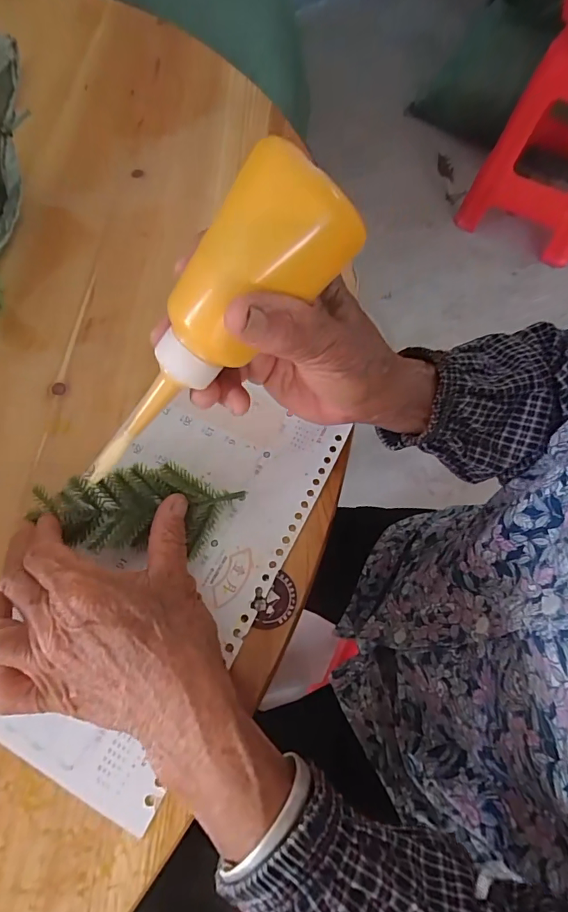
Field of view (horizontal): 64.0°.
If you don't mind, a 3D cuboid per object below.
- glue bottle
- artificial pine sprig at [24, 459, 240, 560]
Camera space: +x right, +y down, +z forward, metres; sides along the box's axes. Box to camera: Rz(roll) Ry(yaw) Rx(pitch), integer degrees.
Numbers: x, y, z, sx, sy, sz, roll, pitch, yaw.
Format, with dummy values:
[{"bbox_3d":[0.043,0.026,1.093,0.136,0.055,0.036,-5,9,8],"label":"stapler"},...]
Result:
[{"bbox_3d":[-0.041,-0.054,0.205,0.166,0.045,0.036,-43,68,25],"label":"glue bottle"},{"bbox_3d":[-0.090,0.031,0.272,0.119,0.021,0.049,-2,65,-4],"label":"artificial pine sprig"}]

